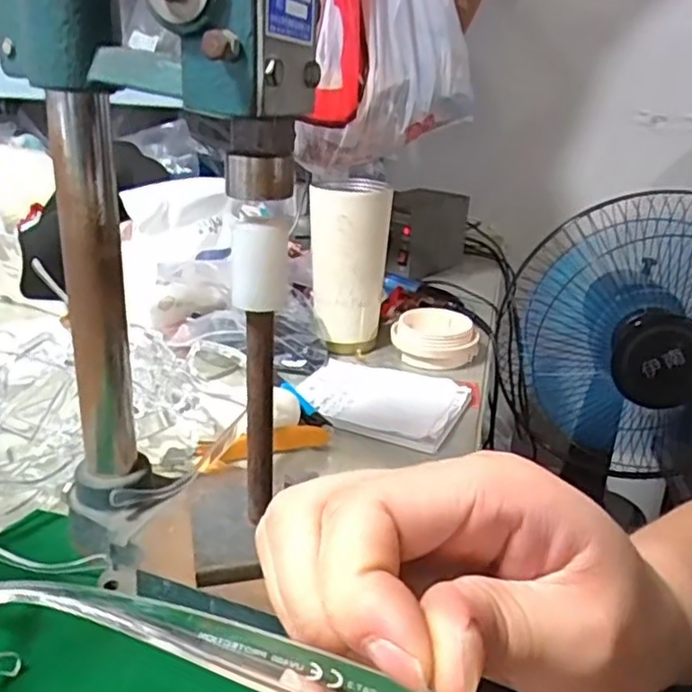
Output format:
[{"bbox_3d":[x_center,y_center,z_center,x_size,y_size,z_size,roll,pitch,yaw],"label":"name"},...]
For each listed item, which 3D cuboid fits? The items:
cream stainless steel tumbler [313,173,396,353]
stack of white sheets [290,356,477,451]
[{"bbox_3d":[0.004,-0.084,0.683,0.073,0.157,0.078,4,22,1],"label":"cream stainless steel tumbler"},{"bbox_3d":[0.030,0.043,0.591,0.141,0.013,0.118,13,24,21],"label":"stack of white sheets"}]

